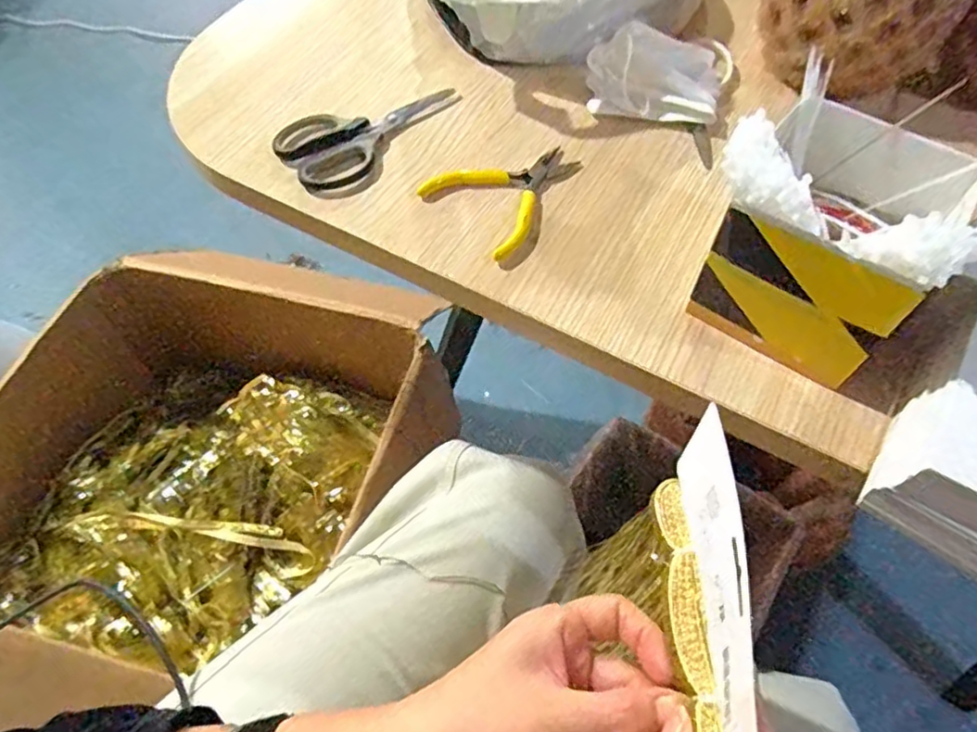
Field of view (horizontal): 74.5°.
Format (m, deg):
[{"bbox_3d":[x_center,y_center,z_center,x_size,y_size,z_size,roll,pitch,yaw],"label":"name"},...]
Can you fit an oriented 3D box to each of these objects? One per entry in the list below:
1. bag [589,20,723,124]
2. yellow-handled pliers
[{"bbox_3d":[0.132,-0.233,0.499,0.104,0.058,0.066,11,60,7],"label":"bag"},{"bbox_3d":[0.016,-0.129,0.464,0.105,0.006,0.090,-37,66,-19],"label":"yellow-handled pliers"}]

